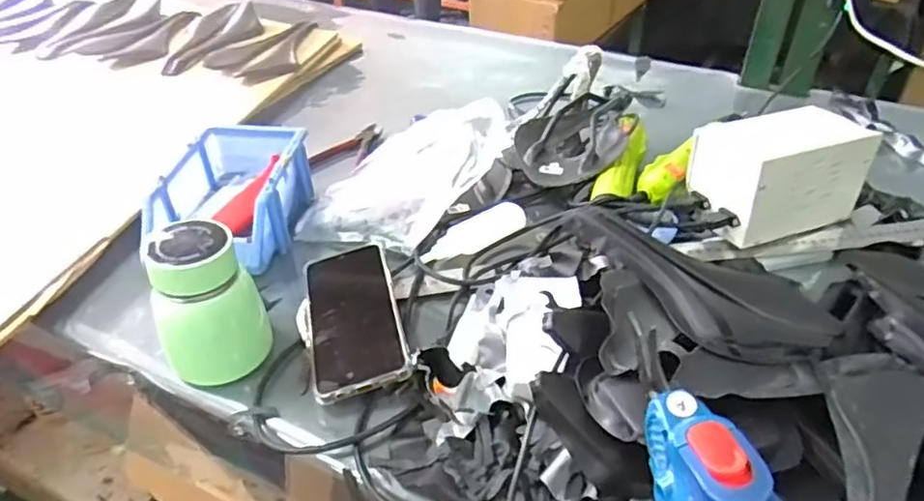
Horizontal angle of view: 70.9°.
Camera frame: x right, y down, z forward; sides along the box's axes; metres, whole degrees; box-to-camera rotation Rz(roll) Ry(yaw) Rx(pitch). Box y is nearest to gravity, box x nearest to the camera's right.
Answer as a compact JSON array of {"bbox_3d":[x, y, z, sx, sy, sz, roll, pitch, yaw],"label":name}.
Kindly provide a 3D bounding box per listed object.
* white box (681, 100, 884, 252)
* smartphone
[{"bbox_3d":[0.312,-0.076,0.645,0.150,0.099,0.100,-17,42,-19],"label":"white box"},{"bbox_3d":[-0.093,0.052,0.552,0.075,0.016,0.167,-9,40,-11],"label":"smartphone"}]

